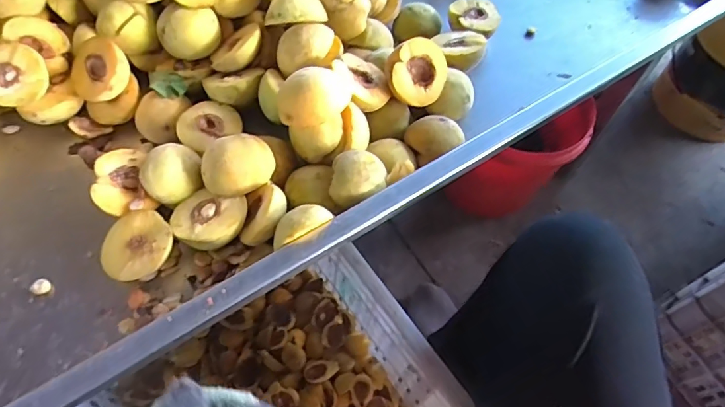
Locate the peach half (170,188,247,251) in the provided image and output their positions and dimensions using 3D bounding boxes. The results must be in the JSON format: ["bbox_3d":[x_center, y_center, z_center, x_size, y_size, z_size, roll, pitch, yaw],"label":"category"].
[{"bbox_3d":[-0.141,0.017,0.442,0.066,0.026,0.058,13,58,4],"label":"peach half"}]

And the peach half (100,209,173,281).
[{"bbox_3d":[-0.203,0.042,0.438,0.062,0.036,0.060,2,58,-3],"label":"peach half"}]

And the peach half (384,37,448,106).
[{"bbox_3d":[0.058,-0.140,0.518,0.063,0.034,0.066,-12,101,-17],"label":"peach half"}]

